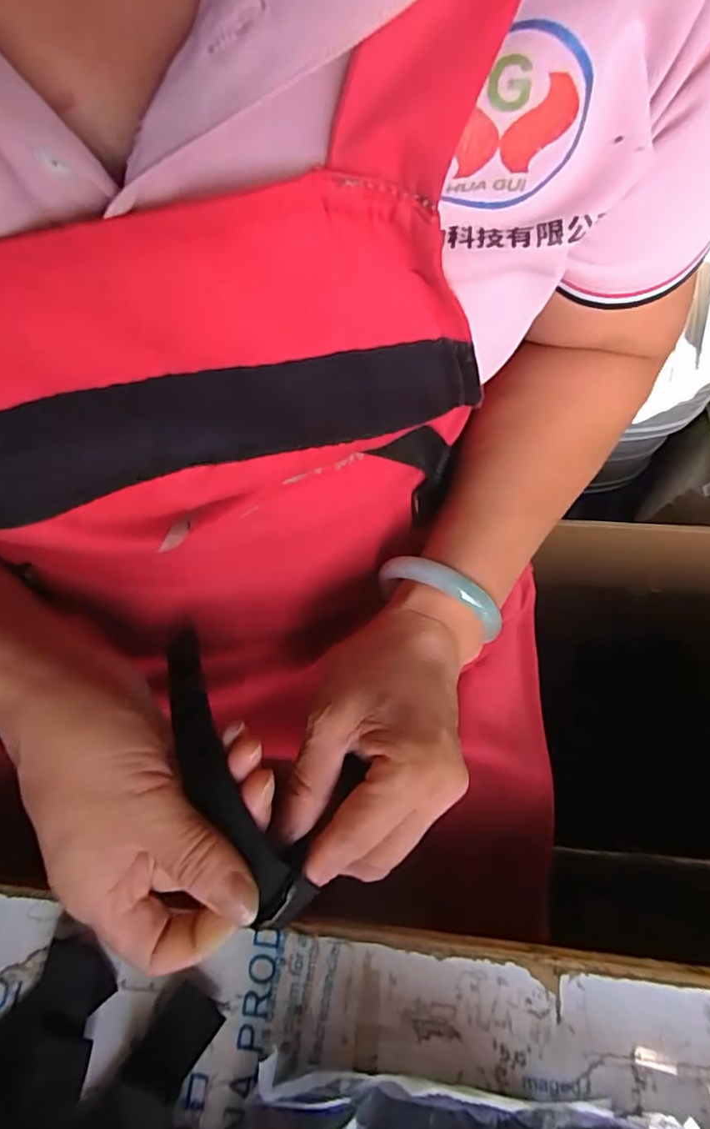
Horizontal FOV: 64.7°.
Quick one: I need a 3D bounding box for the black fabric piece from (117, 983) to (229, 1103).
[{"bbox_3d":[-0.079,0.210,0.246,0.025,0.005,0.041,31,64,13],"label":"black fabric piece"}]

